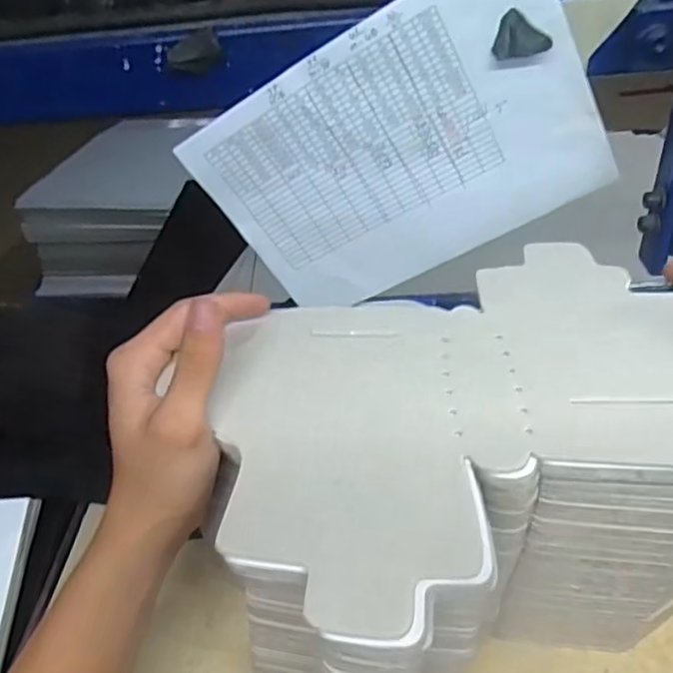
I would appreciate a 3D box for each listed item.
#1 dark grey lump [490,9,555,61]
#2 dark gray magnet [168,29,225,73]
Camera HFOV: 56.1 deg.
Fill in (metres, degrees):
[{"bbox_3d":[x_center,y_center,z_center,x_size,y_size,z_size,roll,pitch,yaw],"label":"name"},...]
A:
[{"bbox_3d":[0.130,-0.209,0.440,0.038,0.030,0.011,4,40,13],"label":"dark grey lump"},{"bbox_3d":[-0.101,-0.202,0.451,0.036,0.027,0.019,-6,39,0],"label":"dark gray magnet"}]

